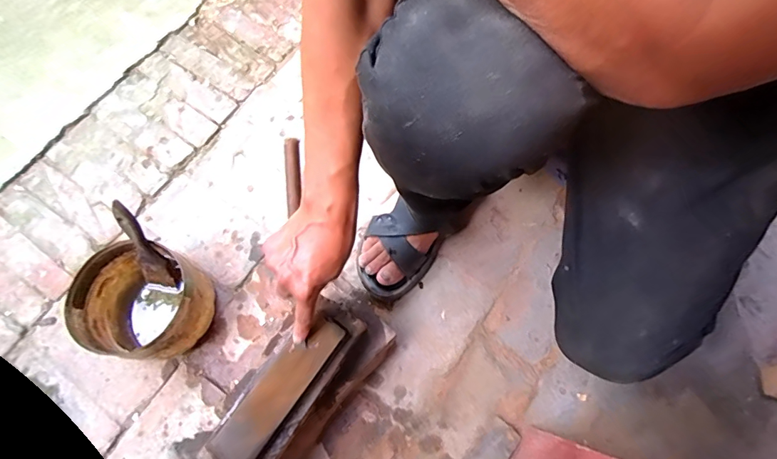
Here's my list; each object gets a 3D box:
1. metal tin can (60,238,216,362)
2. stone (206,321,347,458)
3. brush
[{"bbox_3d":[-0.344,0.111,0.612,0.157,0.111,0.139,19,72,6],"label":"metal tin can"},{"bbox_3d":[-0.132,0.191,0.520,0.060,0.022,0.191,37,72,12],"label":"stone"},{"bbox_3d":[-0.335,0.025,0.580,0.048,0.161,0.022,0,48,1],"label":"brush"}]

